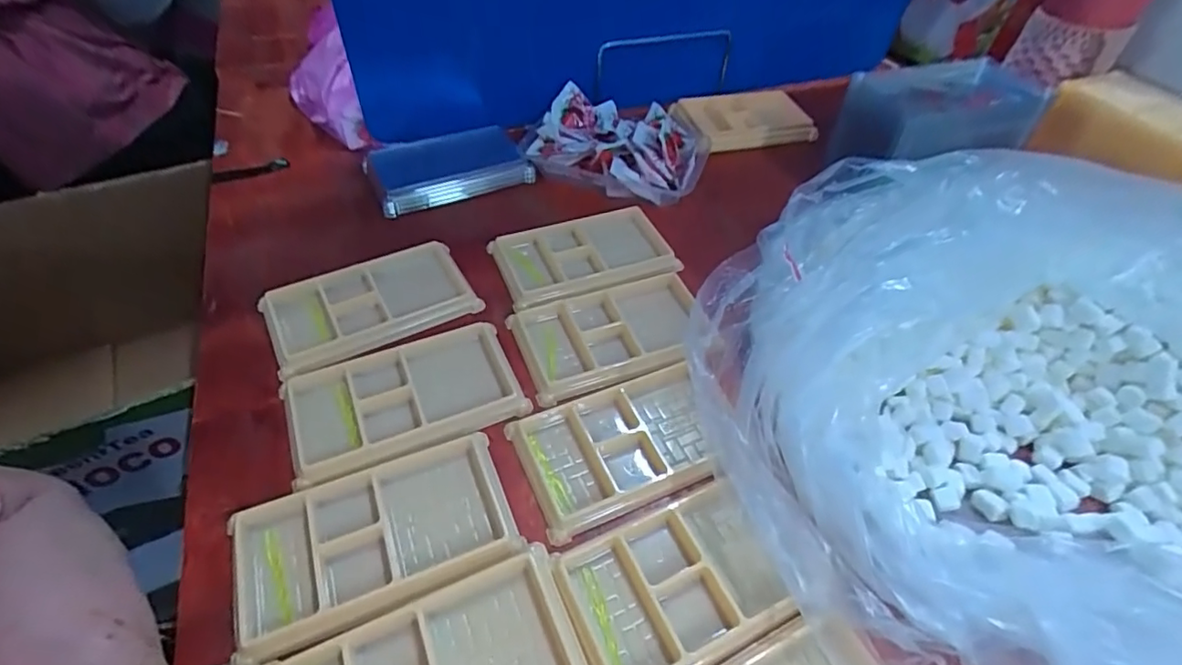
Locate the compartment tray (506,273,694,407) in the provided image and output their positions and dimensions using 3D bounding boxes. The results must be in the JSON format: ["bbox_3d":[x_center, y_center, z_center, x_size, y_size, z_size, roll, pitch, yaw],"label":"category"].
[{"bbox_3d":[0.018,0.003,0.399,0.133,0.021,0.082,-15,51,-15],"label":"compartment tray"}]

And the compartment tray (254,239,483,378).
[{"bbox_3d":[-0.155,-0.021,0.400,0.134,0.011,0.079,-26,55,-23],"label":"compartment tray"}]

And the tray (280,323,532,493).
[{"bbox_3d":[-0.113,0.040,0.350,0.135,0.013,0.082,-18,52,-18],"label":"tray"}]

